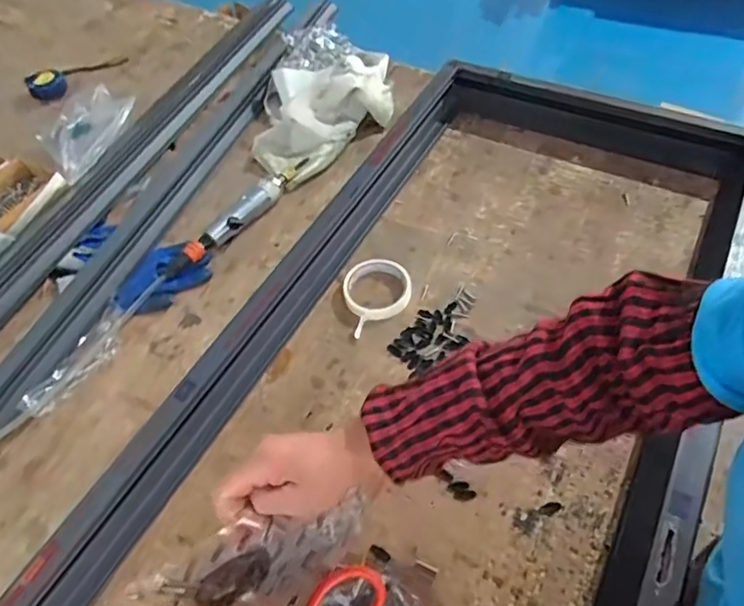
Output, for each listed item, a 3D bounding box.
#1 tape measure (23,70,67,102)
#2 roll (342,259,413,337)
[{"bbox_3d":[-0.653,-0.438,1.078,0.072,0.049,0.072,-30,58,-18],"label":"tape measure"},{"bbox_3d":[0.010,-0.014,0.733,0.092,0.025,0.098,-1,54,2],"label":"roll"}]

